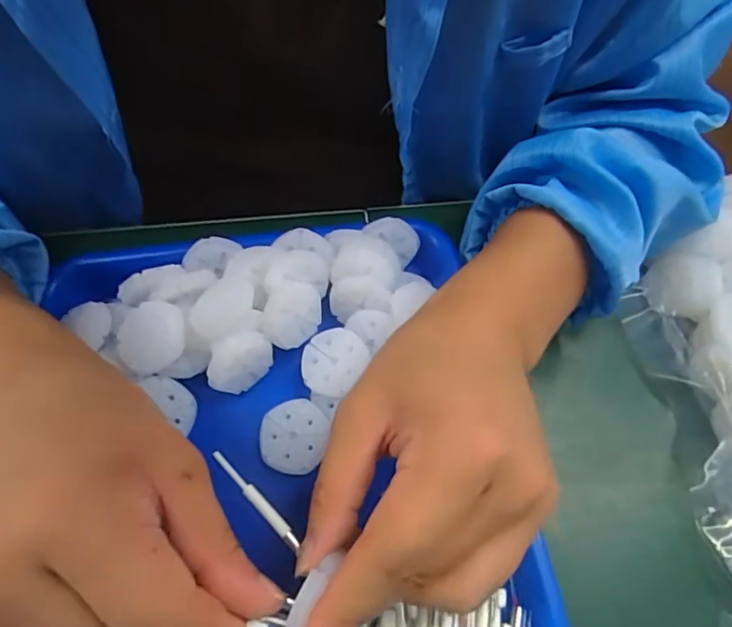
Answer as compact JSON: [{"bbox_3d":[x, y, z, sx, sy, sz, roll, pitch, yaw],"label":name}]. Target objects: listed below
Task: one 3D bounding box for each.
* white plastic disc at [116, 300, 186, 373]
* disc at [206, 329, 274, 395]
[{"bbox_3d":[-0.114,0.012,0.279,0.038,0.004,0.037,-3,72,8],"label":"white plastic disc"},{"bbox_3d":[-0.067,0.027,0.285,0.011,0.035,0.035,35,86,41],"label":"disc"}]

